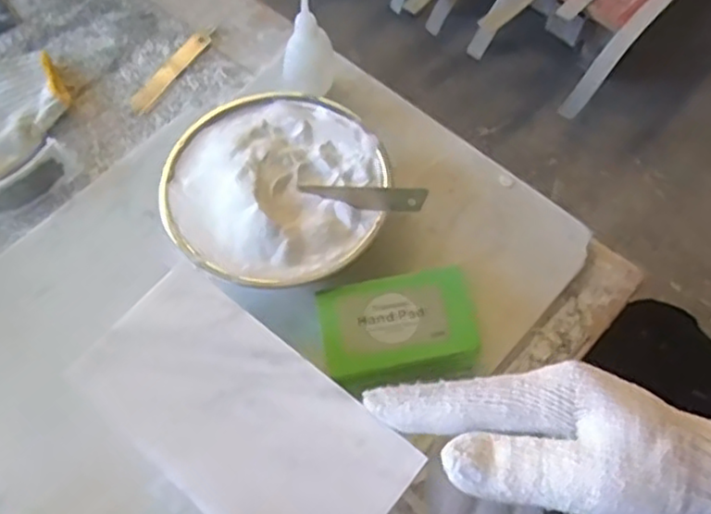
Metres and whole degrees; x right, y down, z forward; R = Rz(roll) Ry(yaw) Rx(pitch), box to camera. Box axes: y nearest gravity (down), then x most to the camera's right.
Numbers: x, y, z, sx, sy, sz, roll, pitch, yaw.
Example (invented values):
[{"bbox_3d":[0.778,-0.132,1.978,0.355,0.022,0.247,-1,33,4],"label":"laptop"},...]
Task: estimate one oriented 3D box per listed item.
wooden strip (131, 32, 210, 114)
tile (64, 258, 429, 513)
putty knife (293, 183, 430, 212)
[{"bbox_3d":[-0.148,-0.151,0.564,0.016,0.006,0.093,31,62,5],"label":"wooden strip"},{"bbox_3d":[-0.050,0.073,0.317,0.148,0.004,0.078,39,64,9],"label":"tile"},{"bbox_3d":[0.004,-0.039,0.460,0.086,0.004,0.016,4,96,16],"label":"putty knife"}]

